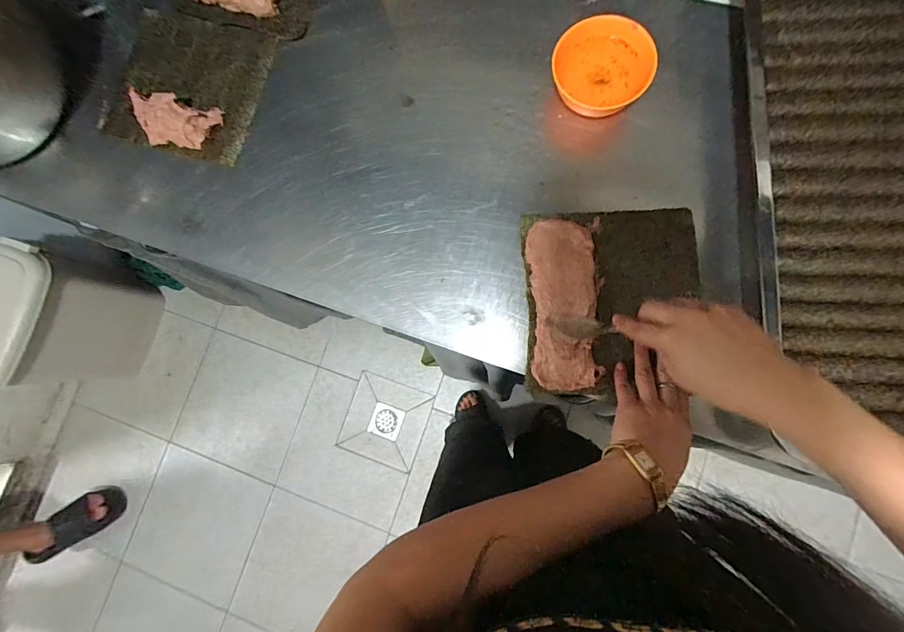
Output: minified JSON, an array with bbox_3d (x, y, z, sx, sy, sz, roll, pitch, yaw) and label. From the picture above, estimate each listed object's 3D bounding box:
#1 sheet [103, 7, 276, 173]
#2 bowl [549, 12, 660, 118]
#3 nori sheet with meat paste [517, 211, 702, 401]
[{"bbox_3d":[-0.342,-0.300,0.510,0.190,0.030,0.183,16,84,7],"label":"sheet"},{"bbox_3d":[0.166,-0.271,0.448,0.109,0.047,0.100,-1,83,5],"label":"bowl"},{"bbox_3d":[0.171,-0.020,0.430,0.177,0.013,0.191,-1,83,5],"label":"nori sheet with meat paste"}]

